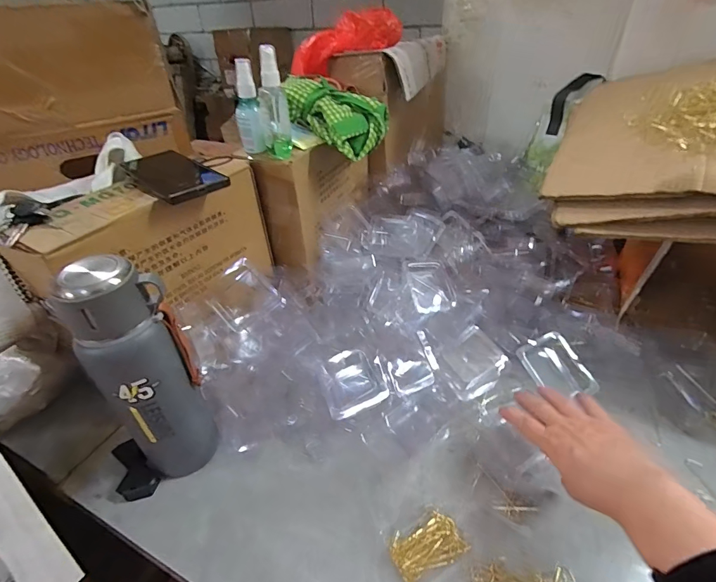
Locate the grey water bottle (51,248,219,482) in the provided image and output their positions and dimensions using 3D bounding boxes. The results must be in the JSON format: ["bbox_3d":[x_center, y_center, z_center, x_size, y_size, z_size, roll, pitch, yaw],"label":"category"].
[{"bbox_3d":[-0.215,0.096,0.409,0.085,0.269,0.066,-31,45,-32],"label":"grey water bottle"}]

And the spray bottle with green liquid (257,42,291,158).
[{"bbox_3d":[-0.116,-0.254,0.535,0.036,0.136,0.028,-10,37,-9],"label":"spray bottle with green liquid"}]

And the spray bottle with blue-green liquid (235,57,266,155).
[{"bbox_3d":[-0.156,-0.257,0.554,0.032,0.118,0.030,-13,38,-13],"label":"spray bottle with blue-green liquid"}]

